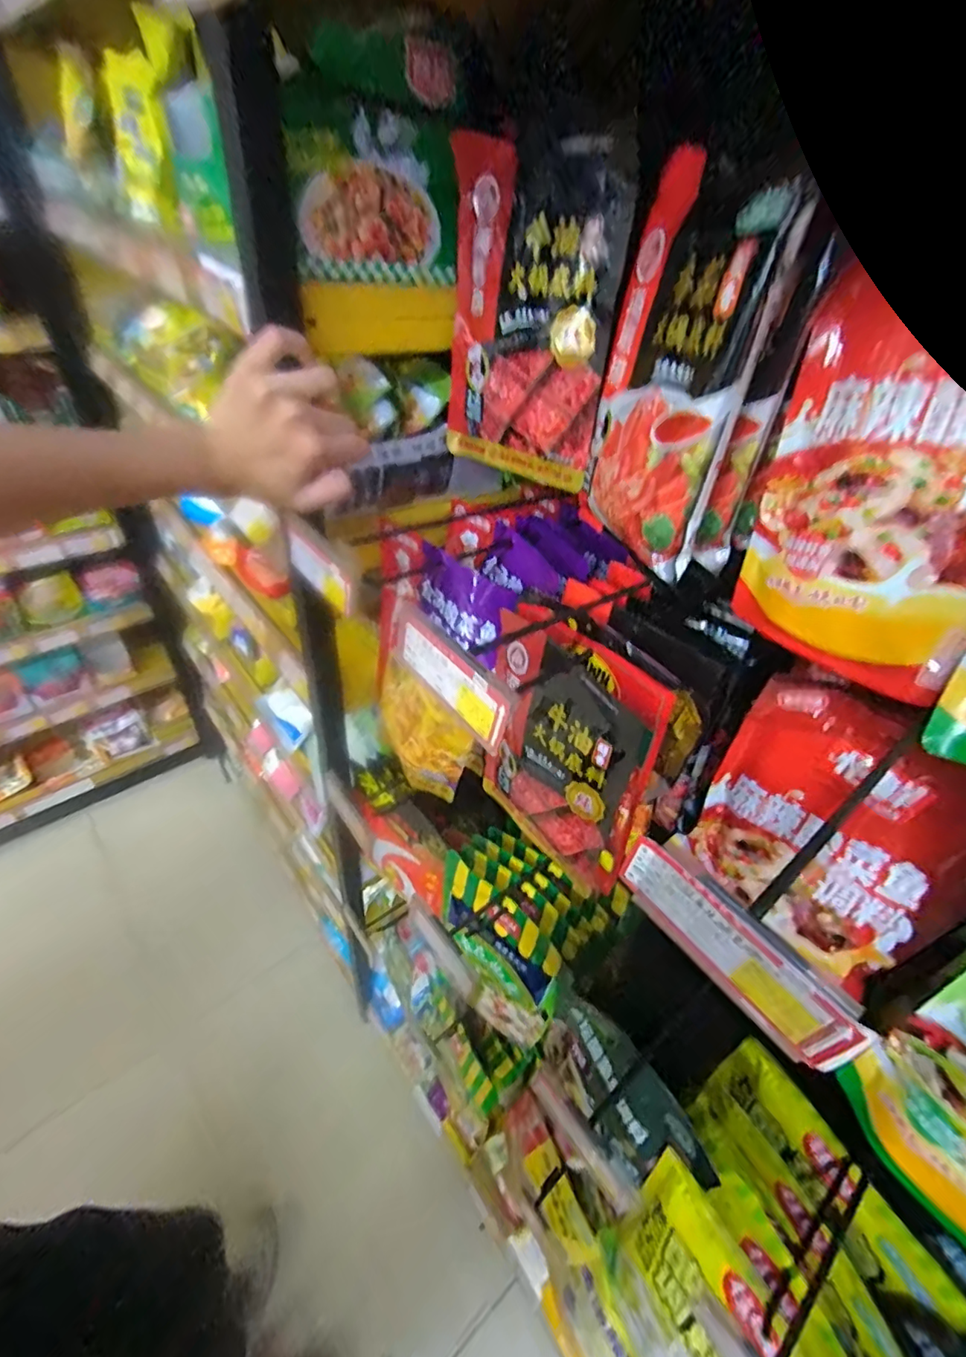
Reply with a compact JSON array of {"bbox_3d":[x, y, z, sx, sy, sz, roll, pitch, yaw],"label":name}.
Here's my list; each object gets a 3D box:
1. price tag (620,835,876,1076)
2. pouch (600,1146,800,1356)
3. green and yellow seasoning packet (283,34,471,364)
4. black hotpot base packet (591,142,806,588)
[{"bbox_3d":[0.097,0.109,0.217,0.004,0.044,0.095,-25,49,-32],"label":"price tag"},{"bbox_3d":[0.181,0.545,0.442,0.058,0.230,0.205,-12,43,-20],"label":"pouch"},{"bbox_3d":[-0.077,-0.356,0.413,0.143,0.179,0.031,-24,49,-30],"label":"green and yellow seasoning packet"},{"bbox_3d":[0.124,-0.194,0.353,0.026,0.217,0.124,-1,34,-22],"label":"black hotpot base packet"}]

